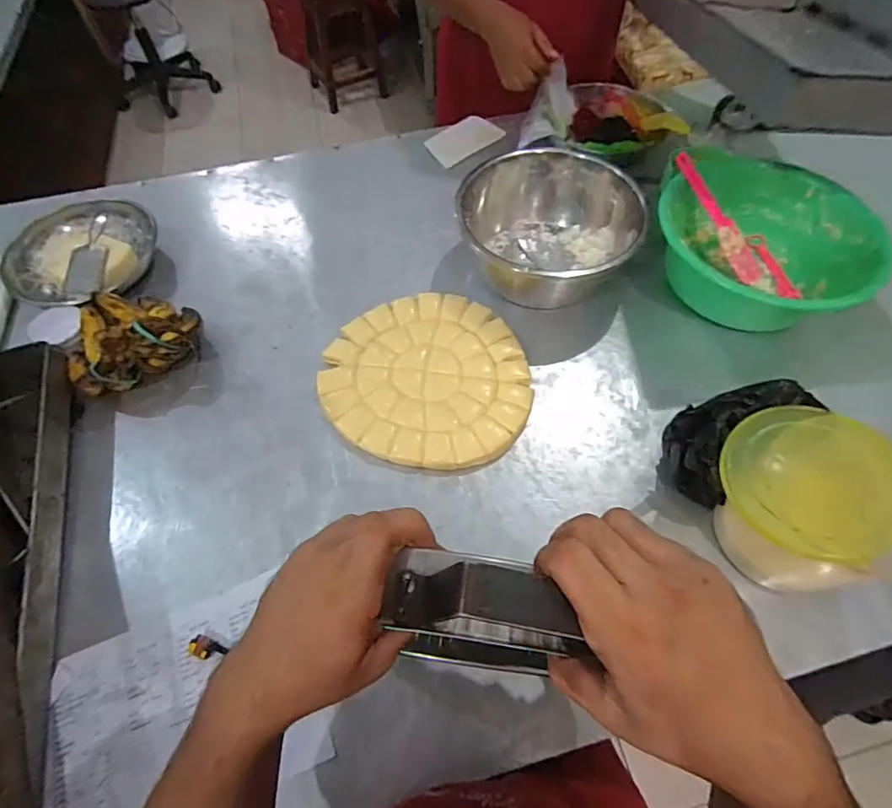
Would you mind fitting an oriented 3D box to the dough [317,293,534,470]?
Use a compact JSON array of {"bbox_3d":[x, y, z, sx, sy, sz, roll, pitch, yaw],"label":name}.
[{"bbox_3d":[-0.025,-0.047,0.721,0.292,0.029,0.279,-1,61,2],"label":"dough"}]

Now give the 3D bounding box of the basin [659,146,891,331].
[{"bbox_3d":[0.494,-0.252,0.775,0.303,0.127,0.303,-1,61,2],"label":"basin"}]

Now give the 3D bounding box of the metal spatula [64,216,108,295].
[{"bbox_3d":[-0.583,-0.245,0.795,0.050,0.014,0.179,0,59,-25],"label":"metal spatula"}]

